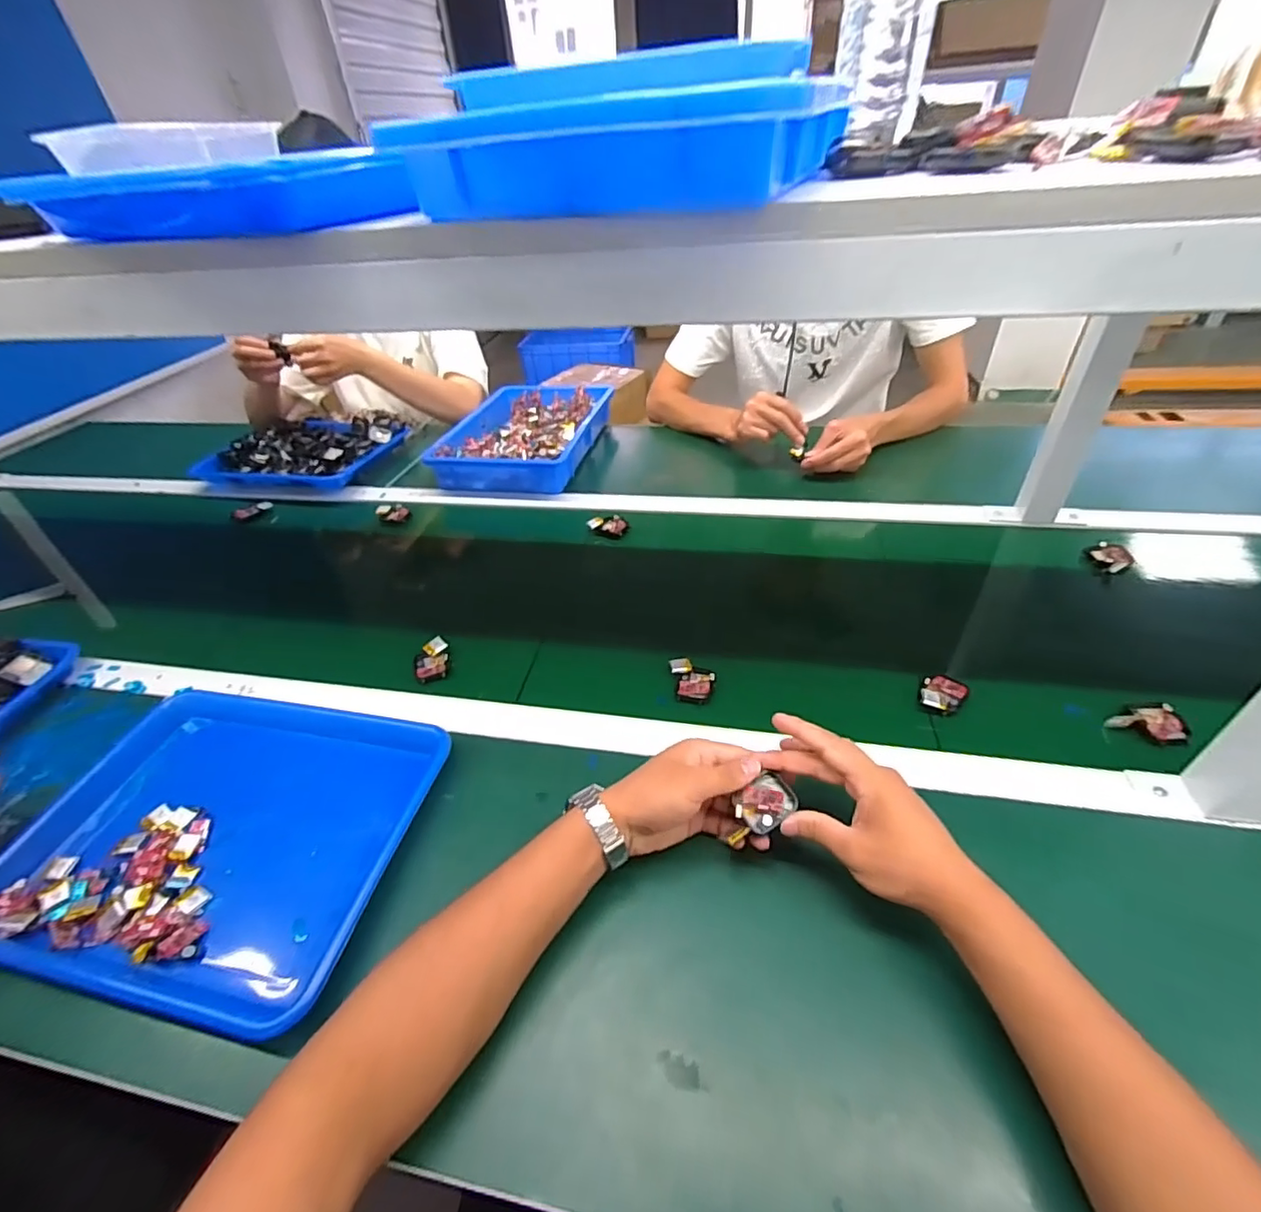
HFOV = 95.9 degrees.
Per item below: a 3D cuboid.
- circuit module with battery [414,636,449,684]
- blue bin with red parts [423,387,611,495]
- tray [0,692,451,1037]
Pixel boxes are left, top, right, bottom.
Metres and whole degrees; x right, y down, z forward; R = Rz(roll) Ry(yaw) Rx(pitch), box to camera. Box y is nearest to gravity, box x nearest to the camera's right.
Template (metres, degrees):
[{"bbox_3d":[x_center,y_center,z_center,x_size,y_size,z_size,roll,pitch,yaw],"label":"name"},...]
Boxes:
[{"bbox_3d":[-0.227,0.061,0.649,0.037,0.020,0.050,-14,42,-10],"label":"circuit module with battery"},{"bbox_3d":[-0.188,-0.324,1.068,0.248,0.059,0.363,6,43,13],"label":"blue bin with red parts"},{"bbox_3d":[-0.350,0.195,0.510,0.338,0.045,0.262,6,43,12],"label":"tray"}]

